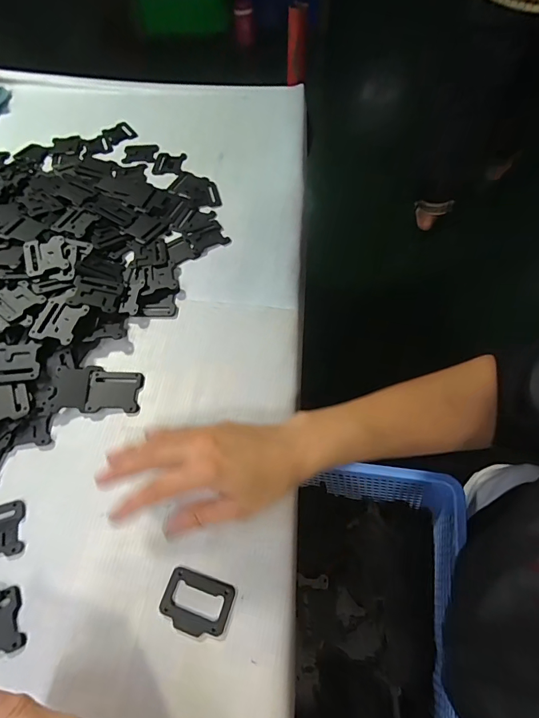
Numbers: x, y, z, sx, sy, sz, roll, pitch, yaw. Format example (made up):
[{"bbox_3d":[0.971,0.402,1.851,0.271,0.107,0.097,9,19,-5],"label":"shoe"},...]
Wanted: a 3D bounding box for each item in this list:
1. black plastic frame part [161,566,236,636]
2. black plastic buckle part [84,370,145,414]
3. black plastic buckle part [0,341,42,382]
[{"bbox_3d":[-0.056,0.186,0.296,0.052,0.004,0.039,15,61,9],"label":"black plastic frame part"},{"bbox_3d":[-0.153,0.031,0.385,0.050,0.006,0.045,0,59,1],"label":"black plastic buckle part"},{"bbox_3d":[-0.254,0.003,0.383,0.054,0.004,0.040,-7,67,1],"label":"black plastic buckle part"}]

